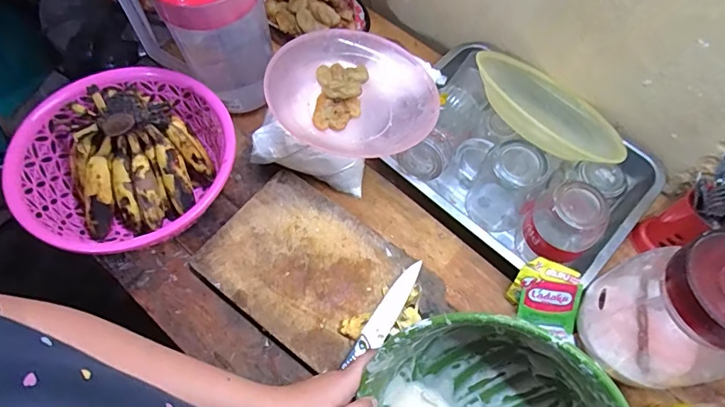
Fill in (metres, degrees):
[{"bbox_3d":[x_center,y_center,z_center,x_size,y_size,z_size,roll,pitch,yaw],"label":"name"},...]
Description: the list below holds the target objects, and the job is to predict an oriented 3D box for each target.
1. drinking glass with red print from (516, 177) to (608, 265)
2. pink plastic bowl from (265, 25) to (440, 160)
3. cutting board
[{"bbox_3d":[0.231,0.028,0.557,0.078,0.118,0.072,0,65,-1],"label":"drinking glass with red print"},{"bbox_3d":[-0.006,-0.154,0.604,0.210,0.050,0.197,0,65,-1],"label":"pink plastic bowl"},{"bbox_3d":[-0.052,0.090,0.567,0.270,0.018,0.179,35,69,14],"label":"cutting board"}]

